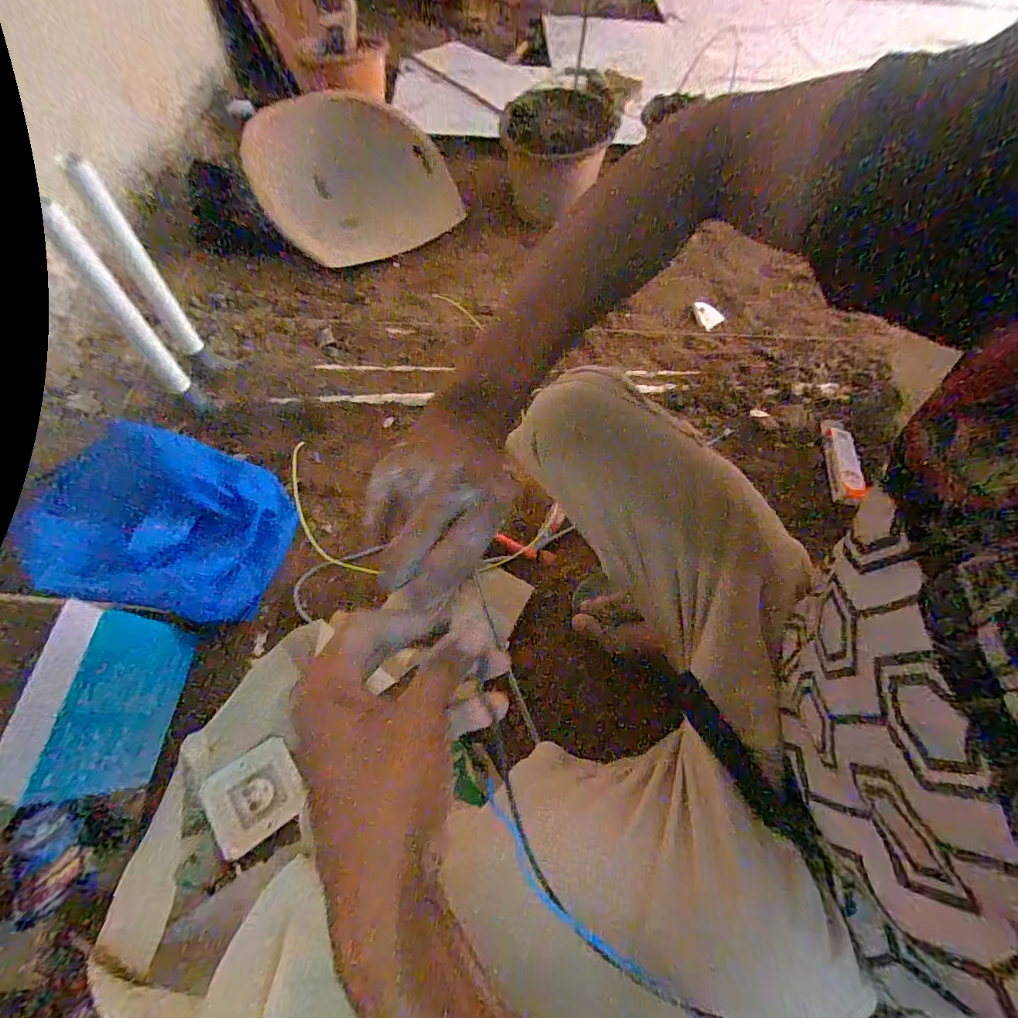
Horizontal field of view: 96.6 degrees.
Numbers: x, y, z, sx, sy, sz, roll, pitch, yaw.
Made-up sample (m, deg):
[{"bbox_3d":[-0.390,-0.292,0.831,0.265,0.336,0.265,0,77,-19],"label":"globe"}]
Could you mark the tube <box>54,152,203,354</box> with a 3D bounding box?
[{"bbox_3d":[-0.517,-0.336,0.644,0.040,0.270,0.034,-35,69,-19],"label":"tube"}]

